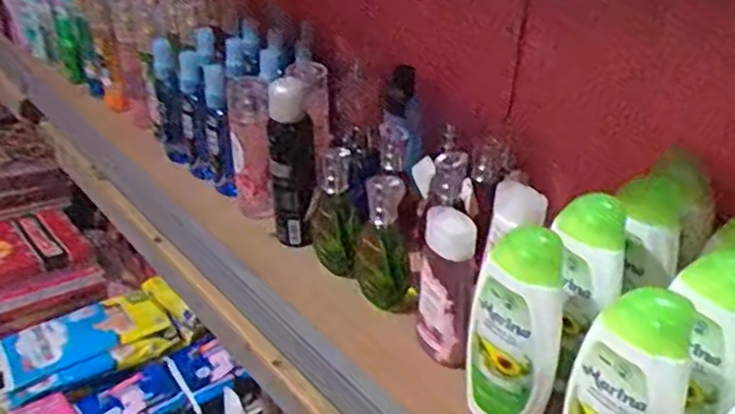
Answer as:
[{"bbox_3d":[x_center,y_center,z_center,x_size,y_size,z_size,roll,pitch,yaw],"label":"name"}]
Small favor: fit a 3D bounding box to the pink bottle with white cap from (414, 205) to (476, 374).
[{"bbox_3d":[0.060,0.066,0.513,0.038,0.129,0.045,4,31,1],"label":"pink bottle with white cap"}]

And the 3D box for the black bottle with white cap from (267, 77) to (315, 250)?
[{"bbox_3d":[-0.071,-0.036,0.629,0.041,0.161,0.049,0,31,-6],"label":"black bottle with white cap"}]

